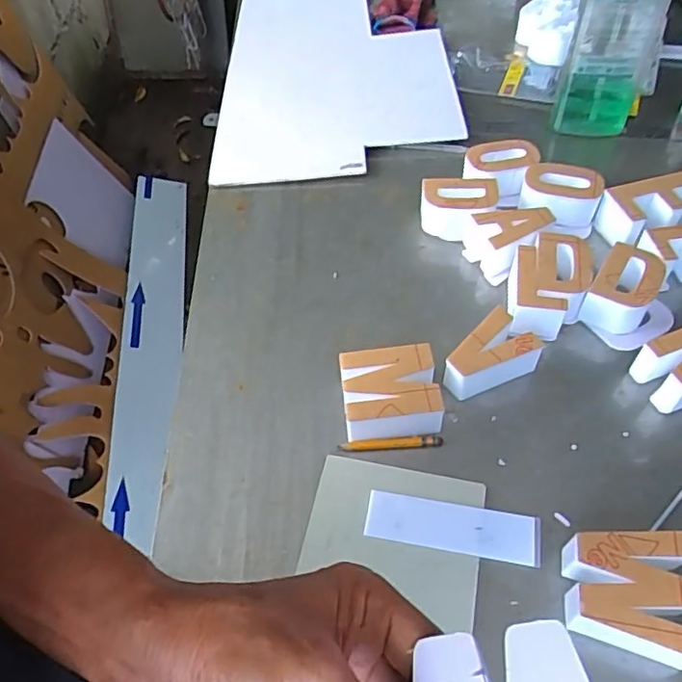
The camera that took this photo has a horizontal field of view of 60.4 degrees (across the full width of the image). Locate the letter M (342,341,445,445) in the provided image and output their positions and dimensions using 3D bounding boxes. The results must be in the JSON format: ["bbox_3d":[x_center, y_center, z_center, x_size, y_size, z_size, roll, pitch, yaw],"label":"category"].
[{"bbox_3d":[0.044,0.048,0.528,0.082,0.046,0.070,-6,53,0],"label":"letter M"}]

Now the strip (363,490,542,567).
[{"bbox_3d":[0.089,0.150,0.471,0.136,0.006,0.039,7,54,9],"label":"strip"}]

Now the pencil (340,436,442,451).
[{"bbox_3d":[0.045,0.091,0.519,0.091,0.006,0.008,-4,53,1],"label":"pencil"}]

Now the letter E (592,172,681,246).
[{"bbox_3d":[0.353,-0.143,0.651,0.121,0.049,0.066,-12,53,-5],"label":"letter E"}]

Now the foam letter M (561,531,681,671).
[{"bbox_3d":[0.206,0.183,0.416,0.086,0.045,0.084,3,54,7],"label":"foam letter M"}]

